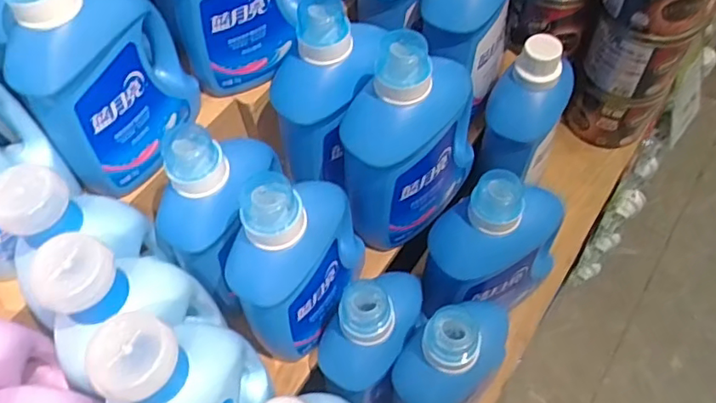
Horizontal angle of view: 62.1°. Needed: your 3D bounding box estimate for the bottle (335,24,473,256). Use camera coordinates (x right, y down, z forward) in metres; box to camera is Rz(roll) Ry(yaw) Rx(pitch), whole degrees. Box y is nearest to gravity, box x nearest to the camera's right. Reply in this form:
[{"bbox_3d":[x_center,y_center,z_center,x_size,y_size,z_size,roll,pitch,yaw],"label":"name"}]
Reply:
[{"bbox_3d":[0.062,-0.082,0.718,0.089,0.278,0.182,37,68,24],"label":"bottle"}]

